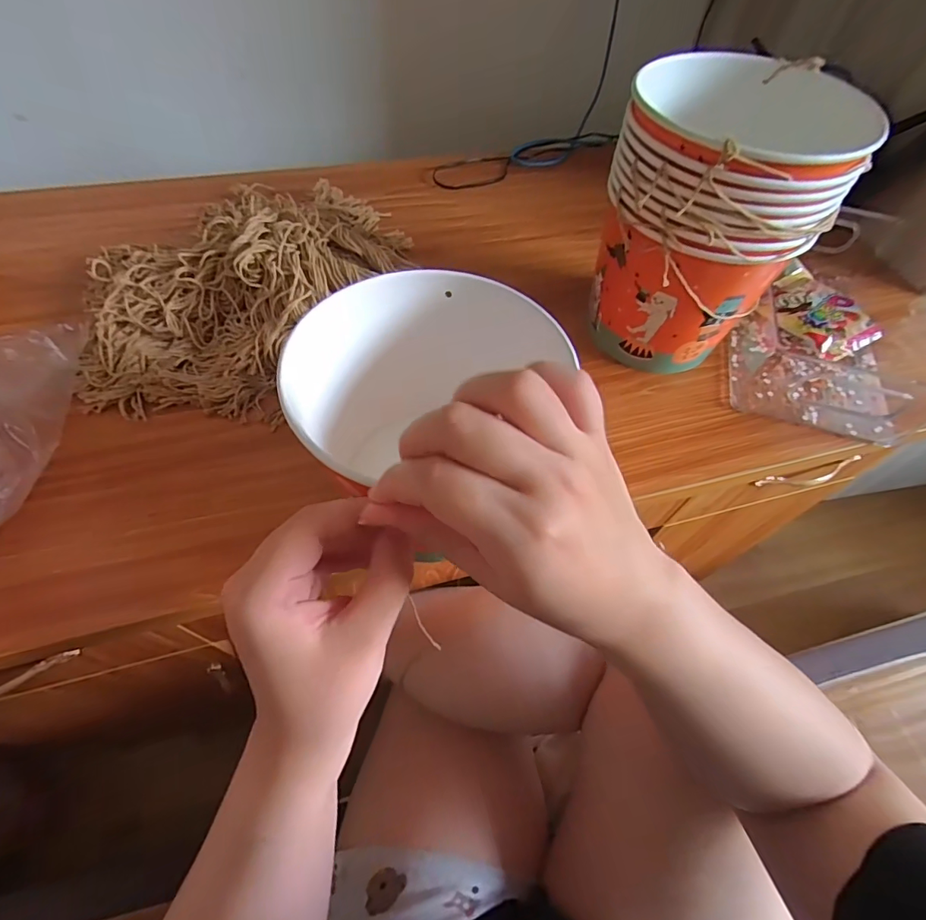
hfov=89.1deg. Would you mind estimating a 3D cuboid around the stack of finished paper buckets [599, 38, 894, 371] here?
[{"bbox_3d":[0.200,-0.196,0.396,0.156,0.226,0.169,30,60,15],"label":"stack of finished paper buckets"}]

